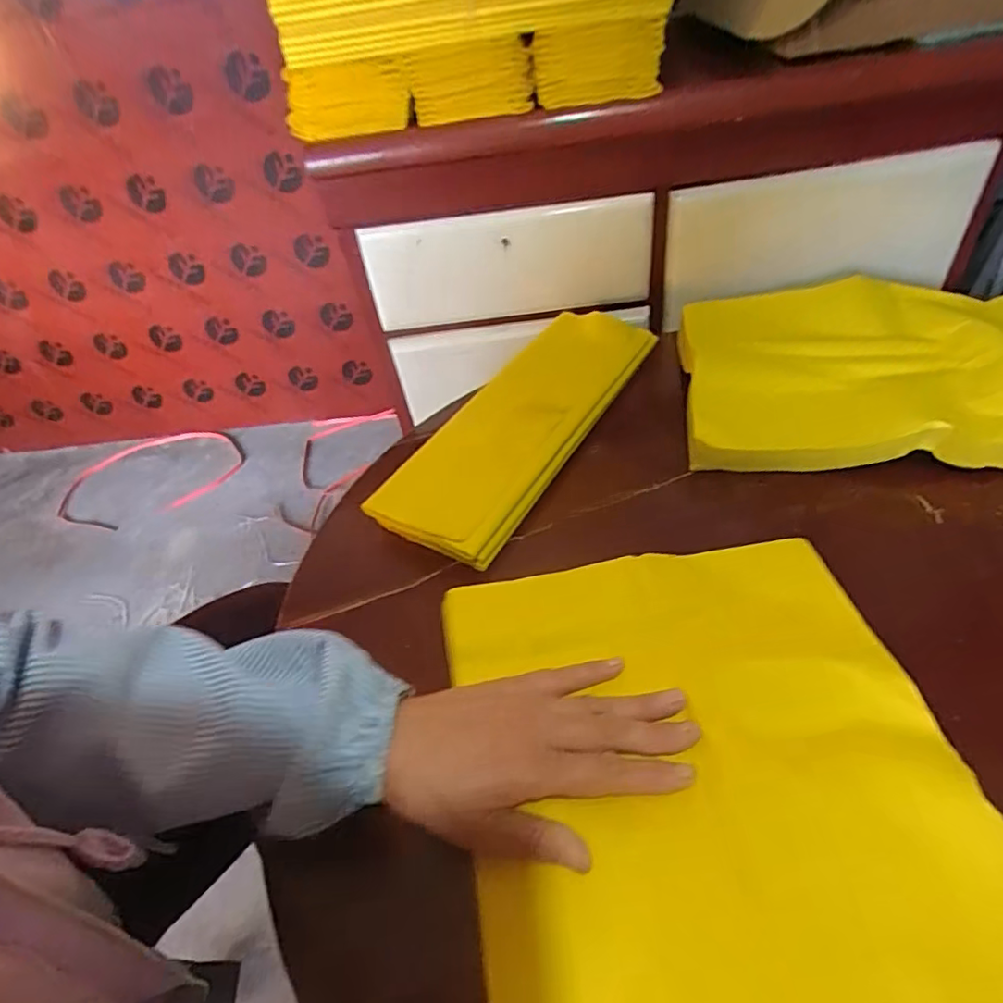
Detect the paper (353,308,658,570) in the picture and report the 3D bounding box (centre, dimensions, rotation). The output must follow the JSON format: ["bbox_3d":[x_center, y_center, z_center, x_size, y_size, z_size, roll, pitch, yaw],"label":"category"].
[{"bbox_3d":[0.021,-0.088,0.570,0.133,0.025,0.354,21,54,27],"label":"paper"}]

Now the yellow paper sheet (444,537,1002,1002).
[{"bbox_3d":[0.115,0.174,0.299,0.257,0.015,0.349,-11,47,1],"label":"yellow paper sheet"}]

